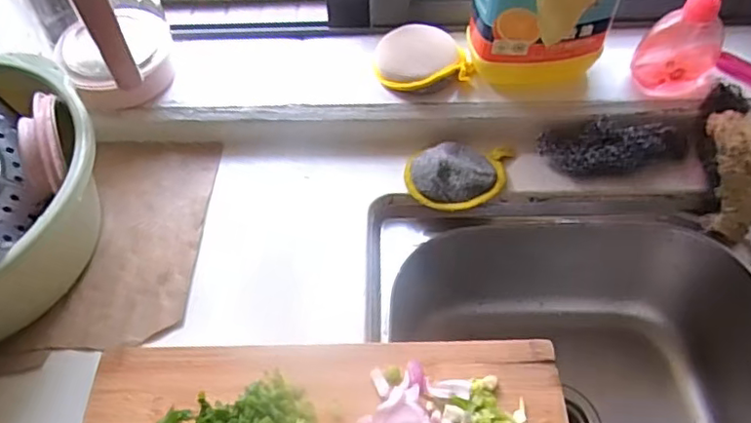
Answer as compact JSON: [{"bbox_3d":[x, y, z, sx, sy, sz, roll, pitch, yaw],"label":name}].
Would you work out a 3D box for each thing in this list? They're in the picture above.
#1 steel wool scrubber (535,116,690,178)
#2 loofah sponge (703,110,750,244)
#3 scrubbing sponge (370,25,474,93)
[{"bbox_3d":[0.264,-0.071,0.654,0.163,0.035,0.056,-2,53,2],"label":"steel wool scrubber"},{"bbox_3d":[0.379,-0.035,0.619,0.052,0.133,0.051,-2,10,1],"label":"loofah sponge"},{"bbox_3d":[0.051,-0.179,0.679,0.102,0.036,0.083,-17,54,-10],"label":"scrubbing sponge"}]

